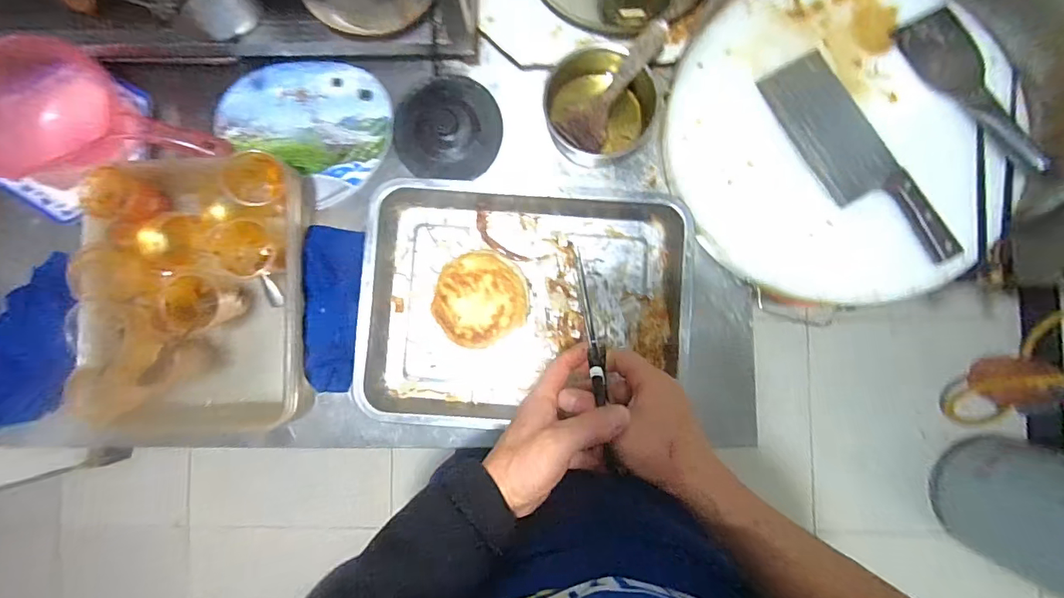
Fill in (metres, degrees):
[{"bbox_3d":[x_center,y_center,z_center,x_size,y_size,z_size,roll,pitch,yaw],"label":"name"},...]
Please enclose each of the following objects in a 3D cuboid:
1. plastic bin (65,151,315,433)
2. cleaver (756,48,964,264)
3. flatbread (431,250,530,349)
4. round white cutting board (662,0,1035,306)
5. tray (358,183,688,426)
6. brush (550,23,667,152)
[{"bbox_3d":[-0.393,0.000,0.569,0.246,0.088,0.313,1,86,2],"label":"plastic bin"},{"bbox_3d":[0.380,-0.162,0.559,0.088,0.029,0.280,-27,86,0],"label":"cleaver"},{"bbox_3d":[-0.061,-0.001,0.586,0.113,0.040,0.109,0,86,2],"label":"flatbread"},{"bbox_3d":[0.371,-0.207,0.576,0.402,0.051,0.405,0,86,2],"label":"round white cutting board"},{"bbox_3d":[-0.006,0.008,0.588,0.388,0.048,0.301,3,86,2],"label":"tray"},{"bbox_3d":[0.101,-0.257,0.577,0.060,0.015,0.162,41,114,4],"label":"brush"}]

